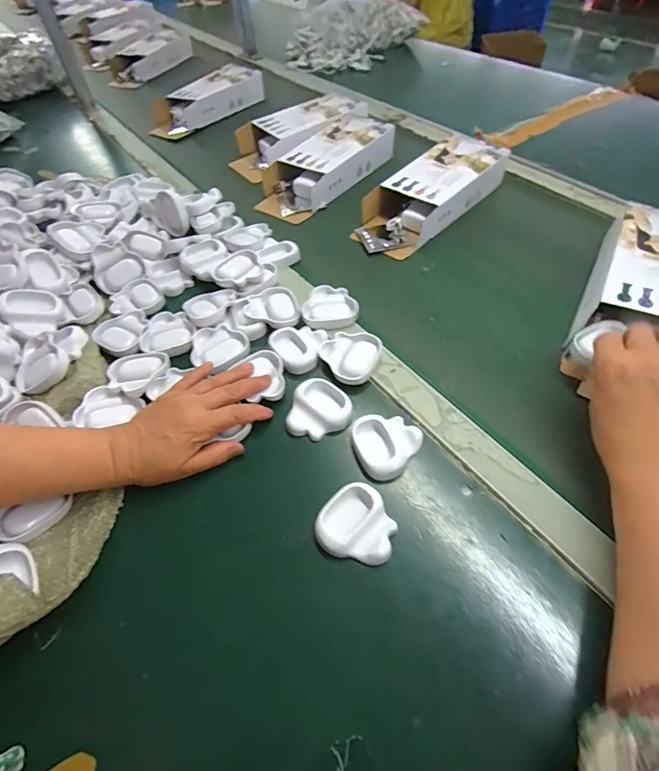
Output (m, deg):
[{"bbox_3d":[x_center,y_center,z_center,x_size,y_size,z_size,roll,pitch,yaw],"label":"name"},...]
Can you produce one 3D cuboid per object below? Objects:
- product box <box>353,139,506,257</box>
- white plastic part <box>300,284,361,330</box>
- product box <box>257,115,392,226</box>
[{"bbox_3d":[0.148,-0.279,0.612,0.239,0.063,0.110,-36,58,-25],"label":"product box"},{"bbox_3d":[-0.001,-0.093,0.511,0.065,0.016,0.067,-13,51,-9],"label":"white plastic part"},{"bbox_3d":[-0.007,-0.357,0.678,0.116,0.060,0.252,34,59,26],"label":"product box"}]

